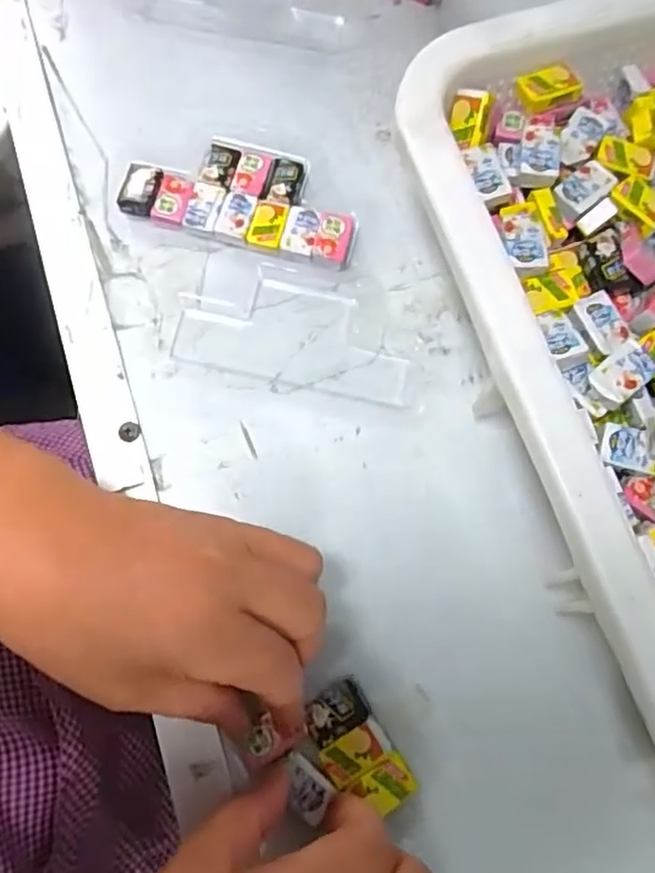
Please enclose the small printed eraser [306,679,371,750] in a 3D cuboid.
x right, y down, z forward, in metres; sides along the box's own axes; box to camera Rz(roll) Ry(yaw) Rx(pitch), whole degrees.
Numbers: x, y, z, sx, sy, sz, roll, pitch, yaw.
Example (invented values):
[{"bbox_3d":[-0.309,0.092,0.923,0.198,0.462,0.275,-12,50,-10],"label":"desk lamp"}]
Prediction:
[{"bbox_3d":[0.004,0.113,0.266,0.025,0.006,0.018,-29,77,-9],"label":"small printed eraser"}]

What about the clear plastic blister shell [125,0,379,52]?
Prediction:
[{"bbox_3d":[-0.041,-0.250,0.370,0.122,0.010,0.056,11,75,2],"label":"clear plastic blister shell"}]

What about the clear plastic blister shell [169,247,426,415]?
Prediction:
[{"bbox_3d":[-0.011,-0.053,0.321,0.122,0.007,0.063,12,75,2],"label":"clear plastic blister shell"}]

